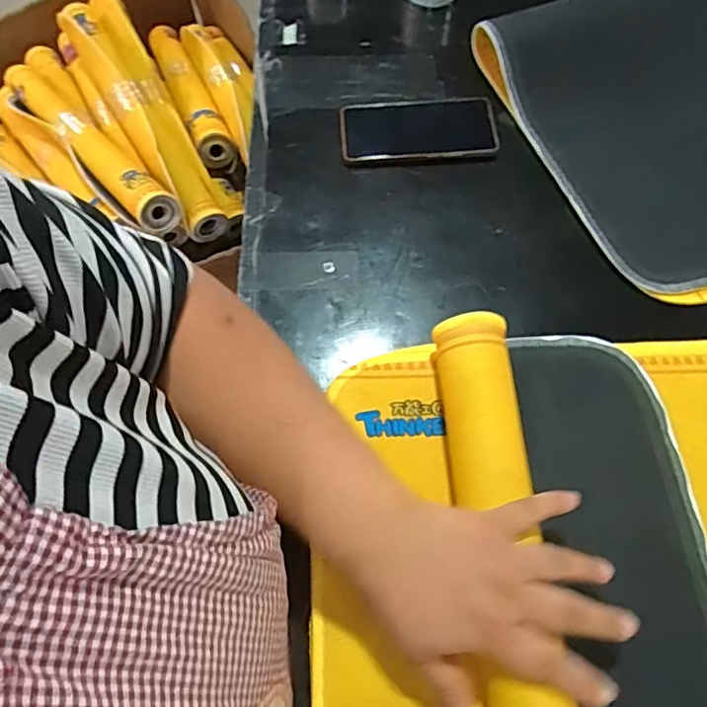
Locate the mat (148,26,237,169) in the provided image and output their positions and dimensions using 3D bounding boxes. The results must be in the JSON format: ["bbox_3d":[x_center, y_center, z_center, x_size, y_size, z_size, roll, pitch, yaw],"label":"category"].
[{"bbox_3d":[-0.312,-0.492,1.045,0.064,0.070,0.508,-21,52,-10],"label":"mat"}]

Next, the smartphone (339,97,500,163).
[{"bbox_3d":[0.072,-0.248,0.627,0.168,0.011,0.087,-2,67,-2],"label":"smartphone"}]

